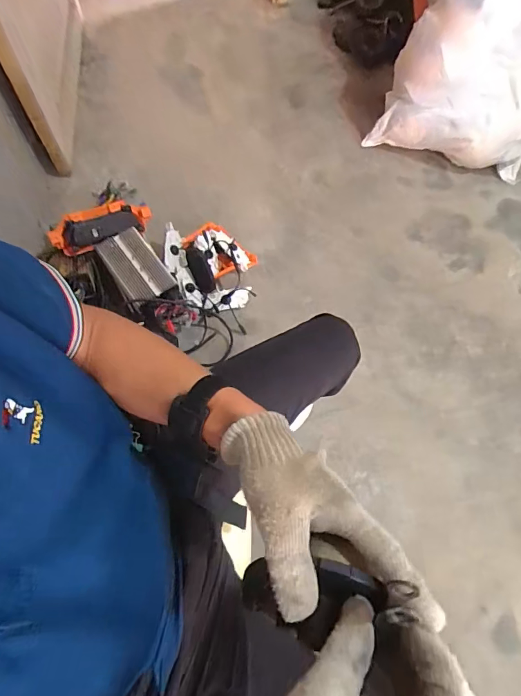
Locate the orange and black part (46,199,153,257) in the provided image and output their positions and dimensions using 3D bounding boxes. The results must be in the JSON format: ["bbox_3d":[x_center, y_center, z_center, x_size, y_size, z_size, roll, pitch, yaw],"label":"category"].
[{"bbox_3d":[-0.419,-0.334,1.086,0.268,0.068,0.095,-32,73,-29],"label":"orange and black part"}]

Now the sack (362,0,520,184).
[{"bbox_3d":[0.676,-0.936,1.194,0.510,0.643,0.455,14,68,2],"label":"sack"}]

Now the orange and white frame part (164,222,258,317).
[{"bbox_3d":[-0.137,-0.236,1.170,0.254,0.098,0.272,-18,71,-9],"label":"orange and white frame part"}]

